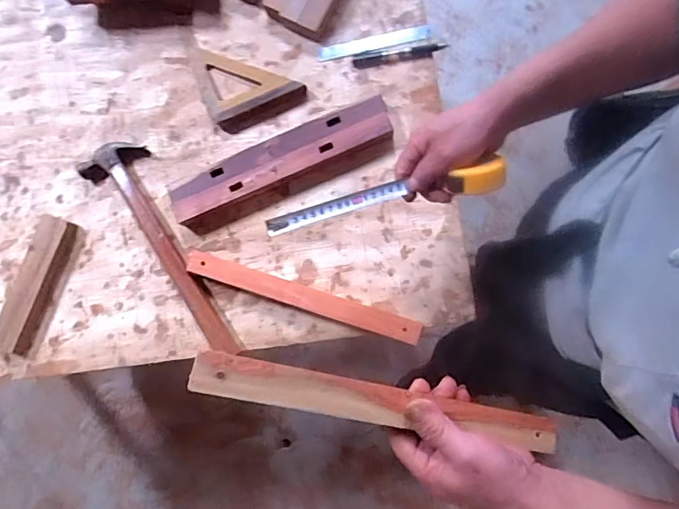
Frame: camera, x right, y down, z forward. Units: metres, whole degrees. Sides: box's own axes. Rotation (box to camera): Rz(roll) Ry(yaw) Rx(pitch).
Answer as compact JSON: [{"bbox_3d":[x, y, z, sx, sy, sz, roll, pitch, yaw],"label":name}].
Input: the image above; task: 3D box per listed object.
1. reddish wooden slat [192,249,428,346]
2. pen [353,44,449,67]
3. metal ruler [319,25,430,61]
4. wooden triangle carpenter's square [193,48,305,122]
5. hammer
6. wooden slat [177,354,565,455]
[{"bbox_3d":[-0.054,0.058,0.639,0.331,0.018,0.030,18,80,5],"label":"reddish wooden slat"},{"bbox_3d":[0.088,-0.292,0.686,0.134,0.019,0.019,-8,84,4],"label":"pen"},{"bbox_3d":[0.051,-0.312,0.696,0.162,0.004,0.024,-10,92,4],"label":"metal ruler"},{"bbox_3d":[-0.144,-0.273,0.700,0.135,0.015,0.125,-23,83,2],"label":"wooden triangle carpenter's square"},{"bbox_3d":[-0.239,-0.018,0.672,0.087,0.031,0.349,-38,83,0],"label":"hammer"},{"bbox_3d":[0.043,0.124,0.388,0.320,0.014,0.030,15,79,-16],"label":"wooden slat"}]

